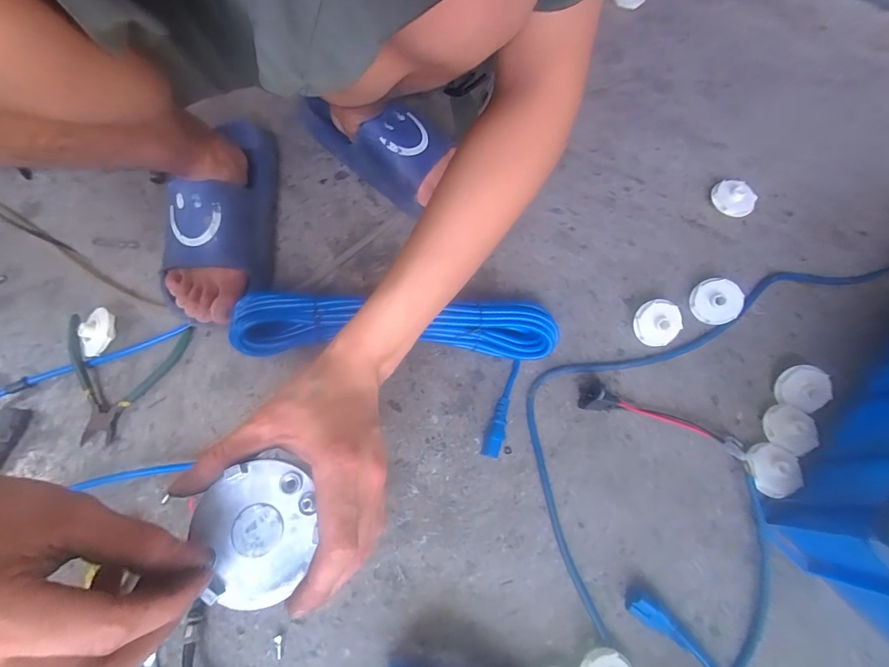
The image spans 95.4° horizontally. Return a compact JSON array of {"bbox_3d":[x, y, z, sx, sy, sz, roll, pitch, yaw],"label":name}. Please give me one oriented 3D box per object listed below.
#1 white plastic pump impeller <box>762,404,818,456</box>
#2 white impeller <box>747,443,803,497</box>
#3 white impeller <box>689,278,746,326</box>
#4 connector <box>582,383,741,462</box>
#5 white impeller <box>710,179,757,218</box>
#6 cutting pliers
[{"bbox_3d":[0.381,0.106,0.449,0.046,0.016,0.054,11,61,28],"label":"white plastic pump impeller"},{"bbox_3d":[0.350,0.146,0.430,0.049,0.020,0.048,1,71,-2],"label":"white impeller"},{"bbox_3d":[0.328,-0.039,0.487,0.053,0.014,0.054,-25,93,23],"label":"white impeller"},{"bbox_3d":[0.230,0.092,0.433,0.165,0.038,0.029,21,72,5],"label":"connector"},{"bbox_3d":[0.381,-0.177,0.536,0.047,0.024,0.055,-39,76,-14],"label":"white impeller"},{"bbox_3d":[-0.366,0.051,0.446,0.127,0.018,0.131,8,71,1],"label":"cutting pliers"}]

